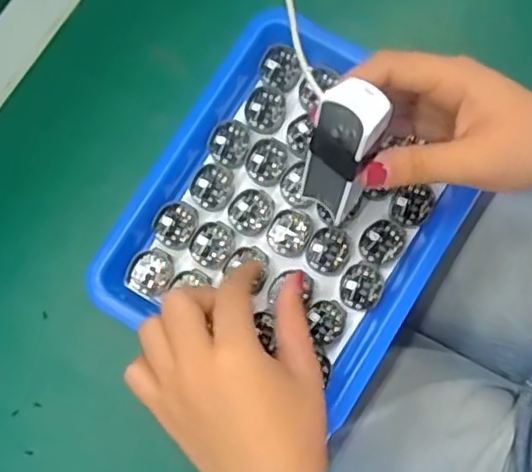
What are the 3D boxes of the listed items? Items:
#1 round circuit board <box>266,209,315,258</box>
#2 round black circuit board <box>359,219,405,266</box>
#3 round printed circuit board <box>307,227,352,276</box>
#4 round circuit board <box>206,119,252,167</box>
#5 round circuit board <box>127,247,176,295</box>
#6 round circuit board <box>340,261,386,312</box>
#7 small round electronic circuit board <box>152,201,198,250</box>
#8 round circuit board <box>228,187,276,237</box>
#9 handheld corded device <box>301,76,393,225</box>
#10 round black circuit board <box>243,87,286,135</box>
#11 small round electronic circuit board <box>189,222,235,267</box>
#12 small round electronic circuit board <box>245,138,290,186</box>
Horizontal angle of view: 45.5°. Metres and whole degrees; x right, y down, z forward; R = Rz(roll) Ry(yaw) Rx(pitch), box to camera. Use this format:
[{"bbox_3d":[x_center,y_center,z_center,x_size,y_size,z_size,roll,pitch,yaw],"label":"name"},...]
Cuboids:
[{"bbox_3d":[0.015,-0.002,0.389,0.026,0.004,0.027,0,79,1],"label":"round circuit board"},{"bbox_3d":[0.070,0.004,0.385,0.025,0.004,0.027,0,79,1],"label":"round black circuit board"},{"bbox_3d":[0.039,0.008,0.384,0.025,0.004,0.028,23,80,5],"label":"round printed circuit board"},{"bbox_3d":[-0.023,-0.060,0.404,0.027,0.004,0.029,0,79,1],"label":"round circuit board"},{"bbox_3d":[-0.070,0.022,0.388,0.027,0.010,0.027,-1,79,0],"label":"round circuit board"},{"bbox_3d":[0.058,0.030,0.381,0.025,0.004,0.029,23,80,5],"label":"round circuit board"},{"bbox_3d":[-0.056,-0.007,0.391,0.025,0.007,0.028,21,80,5],"label":"small round electronic circuit board"},{"bbox_3d":[-0.010,-0.015,0.392,0.027,0.005,0.029,23,80,5],"label":"round circuit board"},{"bbox_3d":[0.035,-0.038,0.303,0.028,0.077,0.025,23,65,5],"label":"handheld corded device"},{"bbox_3d":[0.000,-0.081,0.405,0.026,0.004,0.029,21,79,5],"label":"round black circuit board"},{"bbox_3d":[-0.033,0.005,0.390,0.026,0.004,0.028,0,79,1],"label":"small round electronic circuit board"},{"bbox_3d":[0.001,-0.047,0.401,0.026,0.004,0.030,21,80,5],"label":"small round electronic circuit board"}]

